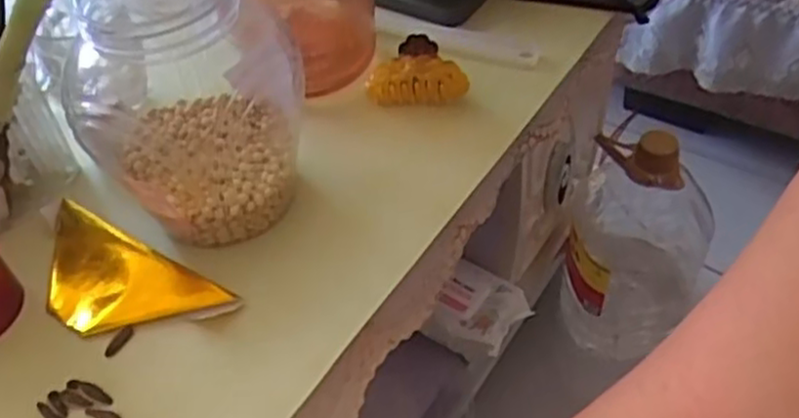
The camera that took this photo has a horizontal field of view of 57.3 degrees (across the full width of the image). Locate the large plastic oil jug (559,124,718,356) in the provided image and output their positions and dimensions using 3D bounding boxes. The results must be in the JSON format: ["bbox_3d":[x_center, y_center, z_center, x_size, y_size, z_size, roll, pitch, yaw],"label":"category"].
[{"bbox_3d":[0.299,0.036,0.926,0.161,0.327,0.162,13,49,16],"label":"large plastic oil jug"}]

